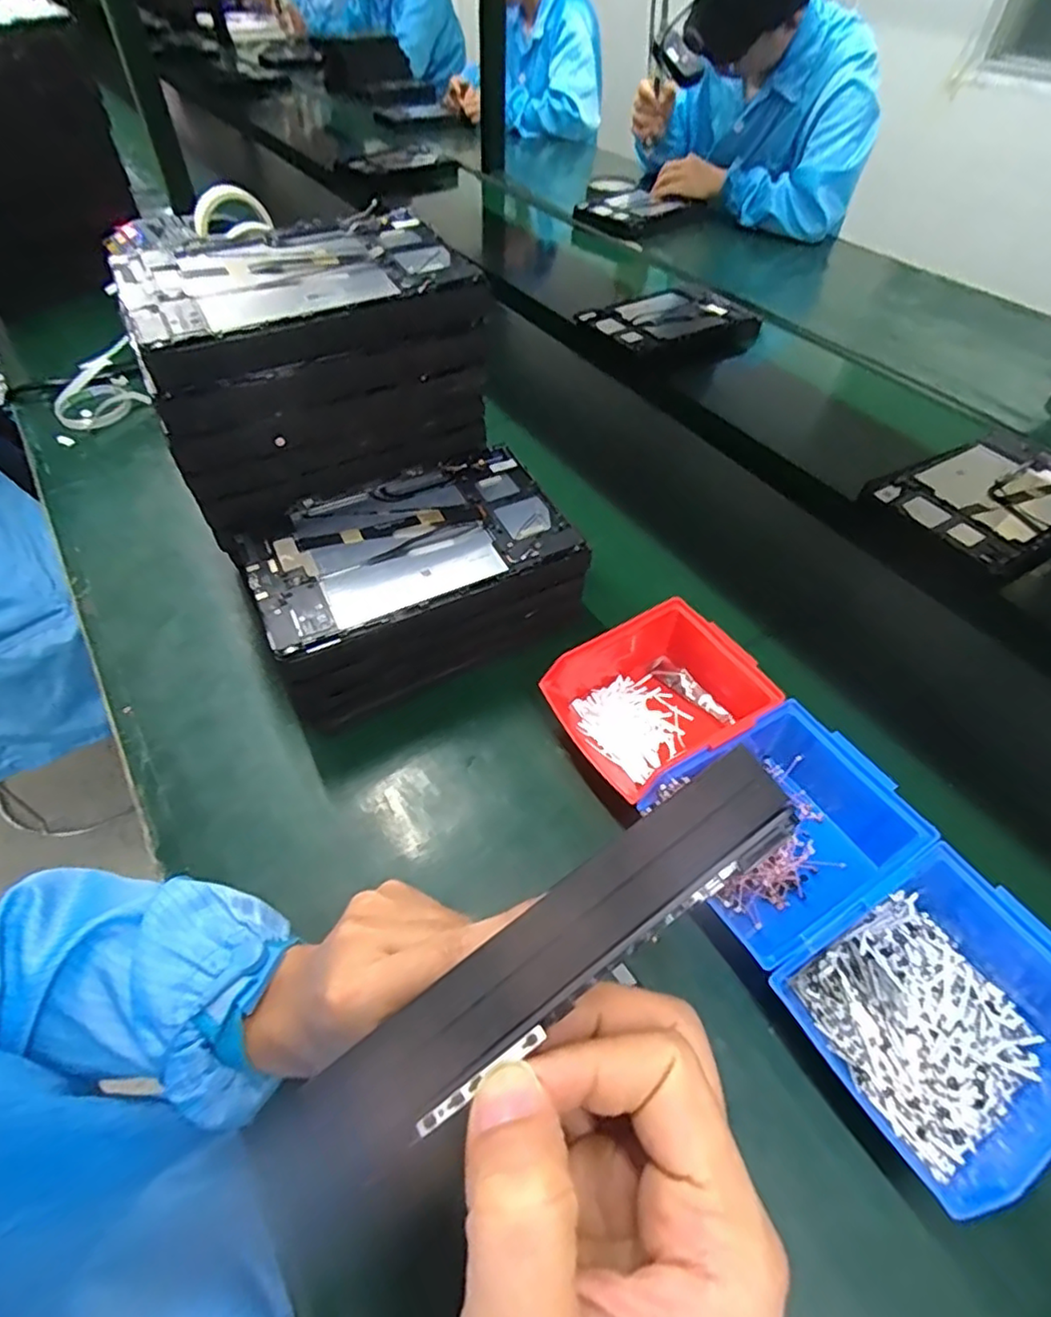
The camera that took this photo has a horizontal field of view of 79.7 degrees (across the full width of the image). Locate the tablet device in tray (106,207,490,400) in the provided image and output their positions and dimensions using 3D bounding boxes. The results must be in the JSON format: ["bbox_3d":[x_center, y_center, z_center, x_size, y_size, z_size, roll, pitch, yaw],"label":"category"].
[{"bbox_3d":[-0.178,-0.292,0.491,0.245,0.044,0.177,-20,54,-18],"label":"tablet device in tray"}]

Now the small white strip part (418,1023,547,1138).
[{"bbox_3d":[-0.012,0.108,0.160,0.036,0.004,0.004,-36,59,-9],"label":"small white strip part"}]

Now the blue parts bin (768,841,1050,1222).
[{"bbox_3d":[0.235,0.193,0.351,0.153,0.062,0.124,-25,56,-19],"label":"blue parts bin"}]

